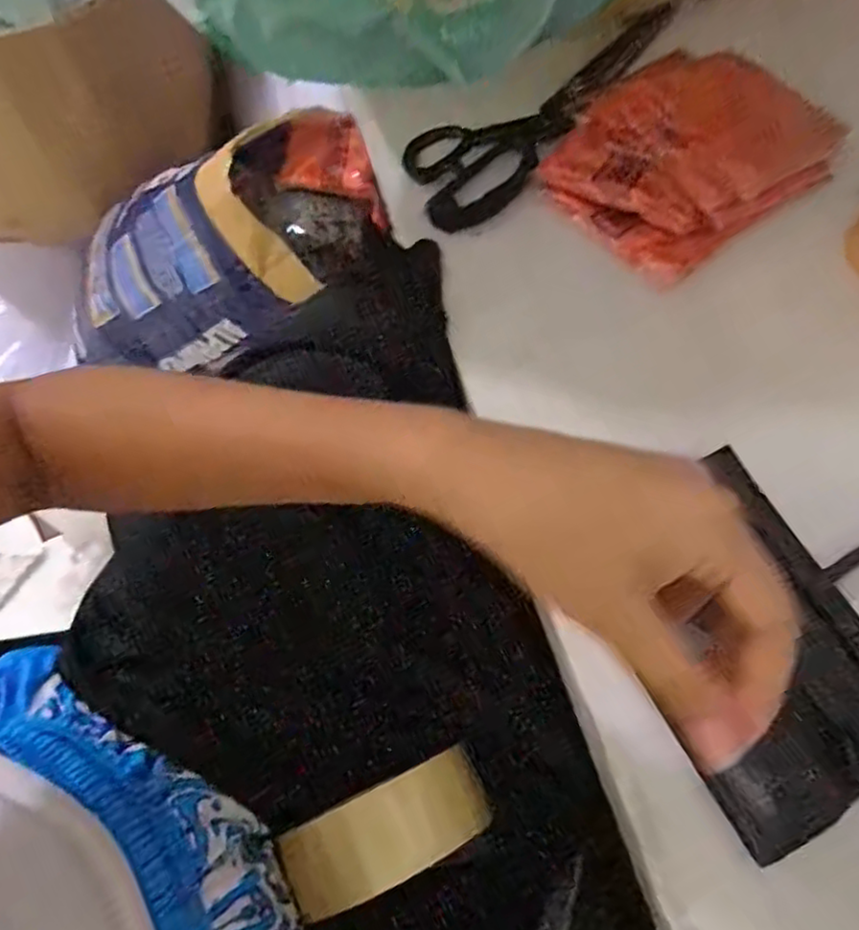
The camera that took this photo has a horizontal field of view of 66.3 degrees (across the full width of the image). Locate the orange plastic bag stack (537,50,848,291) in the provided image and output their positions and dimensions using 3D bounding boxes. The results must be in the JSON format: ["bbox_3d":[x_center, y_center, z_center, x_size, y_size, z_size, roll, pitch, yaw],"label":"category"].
[{"bbox_3d":[0.186,-0.221,0.467,0.186,0.023,0.142,-39,75,-11],"label":"orange plastic bag stack"}]

